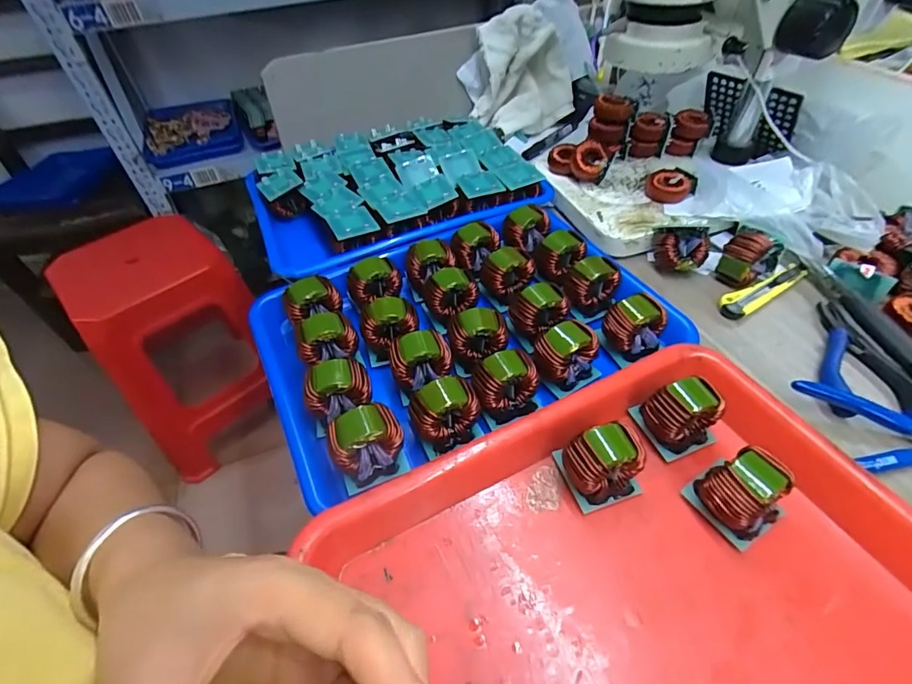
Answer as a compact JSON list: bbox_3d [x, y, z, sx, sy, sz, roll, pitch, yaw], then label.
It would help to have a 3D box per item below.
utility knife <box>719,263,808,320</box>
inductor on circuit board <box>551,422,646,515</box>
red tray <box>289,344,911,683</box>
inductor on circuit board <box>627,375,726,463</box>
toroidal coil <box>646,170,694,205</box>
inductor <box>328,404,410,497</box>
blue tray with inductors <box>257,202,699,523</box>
[{"bbox_3d":[0.301,-0.051,0.435,0.112,0.011,0.024,-24,50,-17],"label":"utility knife"},{"bbox_3d":[0.096,0.078,0.302,0.048,0.050,0.045,-15,49,-11],"label":"inductor on circuit board"},{"bbox_3d":[0.109,0.143,0.249,0.320,0.048,0.249,-23,50,-16],"label":"red tray"},{"bbox_3d":[0.160,0.050,0.325,0.046,0.047,0.046,-14,49,-11],"label":"inductor on circuit board"},{"bbox_3d":[0.239,-0.175,0.509,0.045,0.025,0.041,0,50,0],"label":"toroidal coil"},{"bbox_3d":[-0.060,0.071,0.312,0.048,0.046,0.038,-19,50,-14],"label":"inductor"},{"bbox_3d":[0.001,-0.022,0.398,0.329,0.050,0.230,-22,50,-16],"label":"blue tray with inductors"}]

